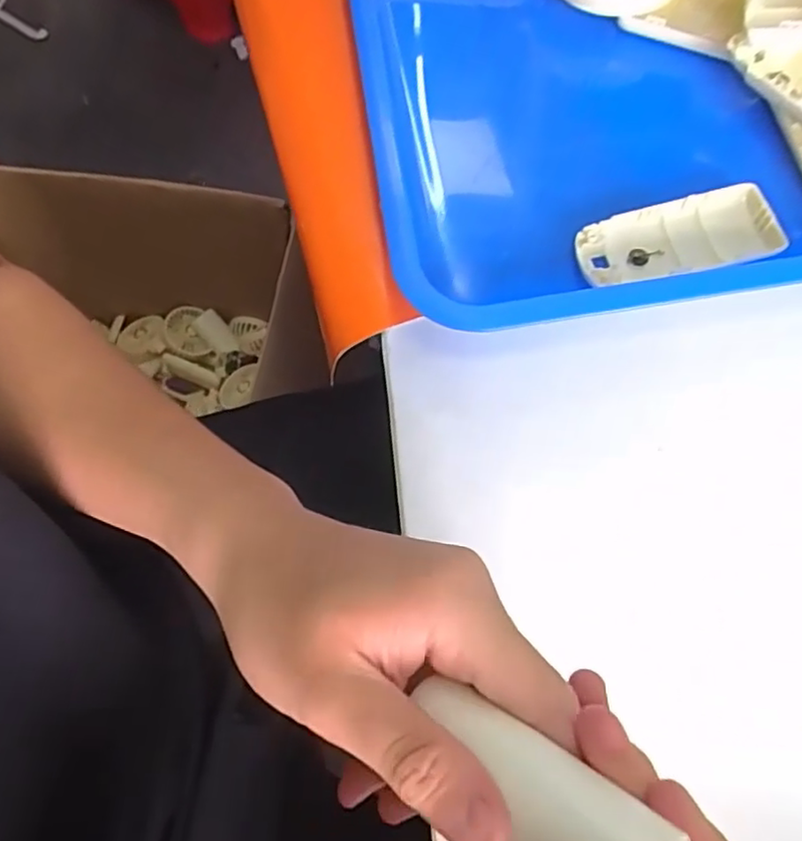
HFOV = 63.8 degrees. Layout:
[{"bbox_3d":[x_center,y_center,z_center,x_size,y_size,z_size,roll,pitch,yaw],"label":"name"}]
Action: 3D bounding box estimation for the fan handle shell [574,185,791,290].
[{"bbox_3d":[0.149,-0.099,0.353,0.108,0.016,0.040,-11,68,-3],"label":"fan handle shell"}]

